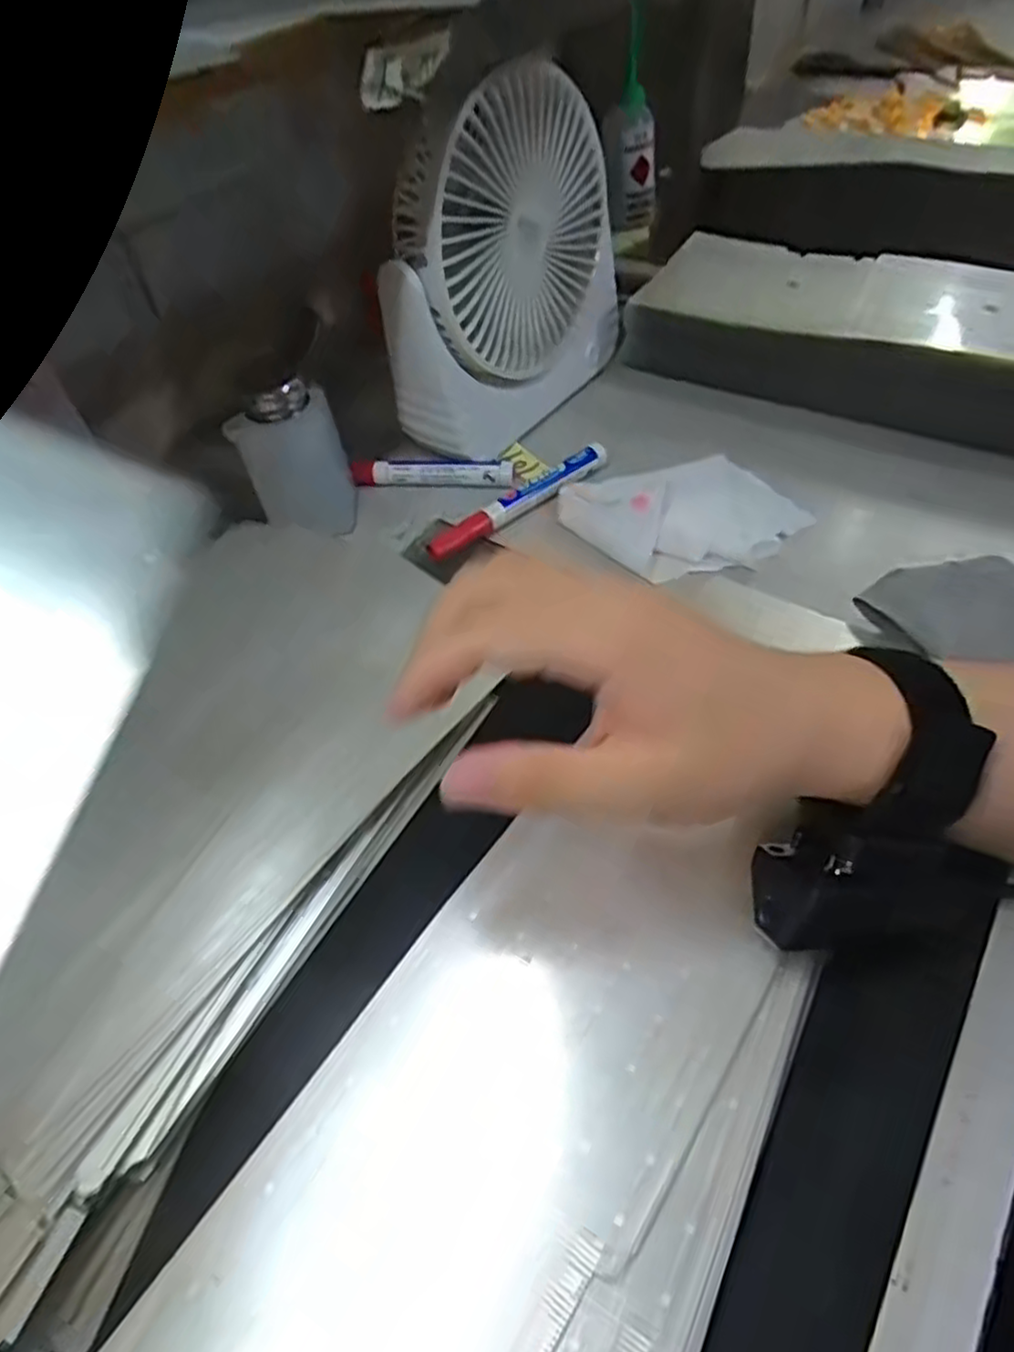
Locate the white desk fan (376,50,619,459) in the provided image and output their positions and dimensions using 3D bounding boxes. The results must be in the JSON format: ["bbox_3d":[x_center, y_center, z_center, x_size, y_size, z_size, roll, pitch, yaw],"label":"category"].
[{"bbox_3d":[0.002,-0.260,0.476,0.059,0.198,0.187,30,59,29],"label":"white desk fan"}]

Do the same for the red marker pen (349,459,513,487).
[{"bbox_3d":[-0.051,-0.140,0.495,0.112,0.020,0.015,3,50,11],"label":"red marker pen"}]

